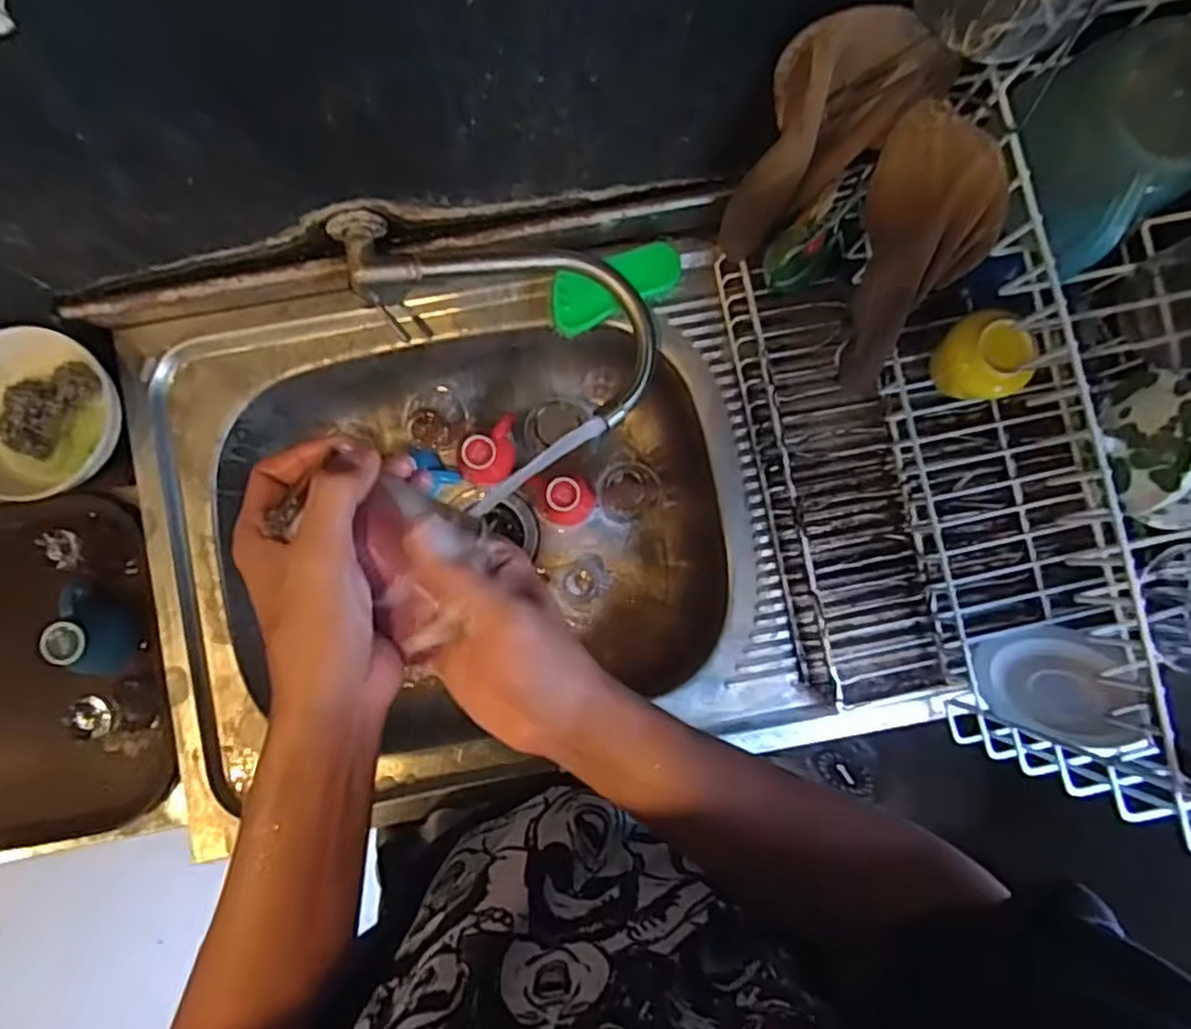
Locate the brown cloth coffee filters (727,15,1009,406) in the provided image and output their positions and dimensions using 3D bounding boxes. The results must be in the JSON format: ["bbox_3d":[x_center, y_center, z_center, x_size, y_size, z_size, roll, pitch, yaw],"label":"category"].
[{"bbox_3d":[0.196,-0.216,0.517,0.090,0.215,0.192,-41,88,-3],"label":"brown cloth coffee filters"}]

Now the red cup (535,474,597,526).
[{"bbox_3d":[-0.032,-0.014,0.762,0.061,0.056,0.049,10,86,0],"label":"red cup"}]

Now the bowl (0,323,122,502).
[{"bbox_3d":[-0.496,-0.089,0.643,0.150,0.047,0.142,0,86,-1],"label":"bowl"}]

